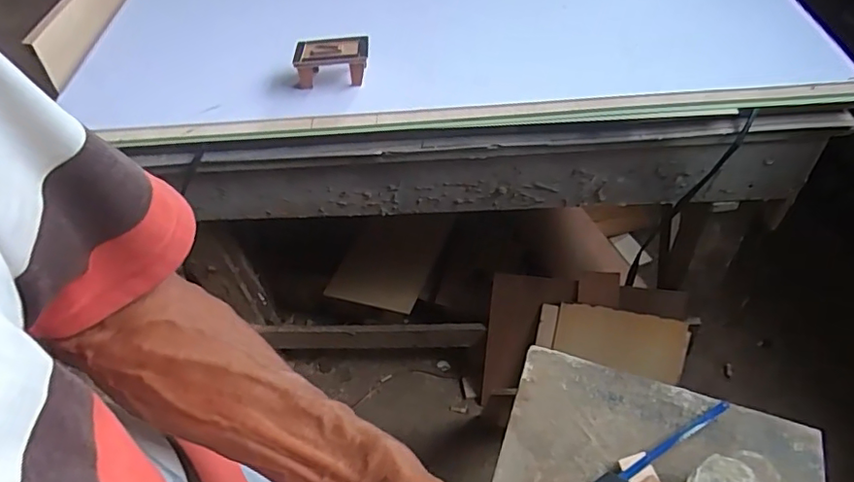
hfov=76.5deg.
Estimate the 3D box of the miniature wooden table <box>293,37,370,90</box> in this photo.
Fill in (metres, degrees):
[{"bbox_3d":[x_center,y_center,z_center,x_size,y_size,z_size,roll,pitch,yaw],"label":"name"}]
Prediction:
[{"bbox_3d":[-0.151,-0.279,0.853,0.120,0.060,0.071,-1,50,4],"label":"miniature wooden table"}]

